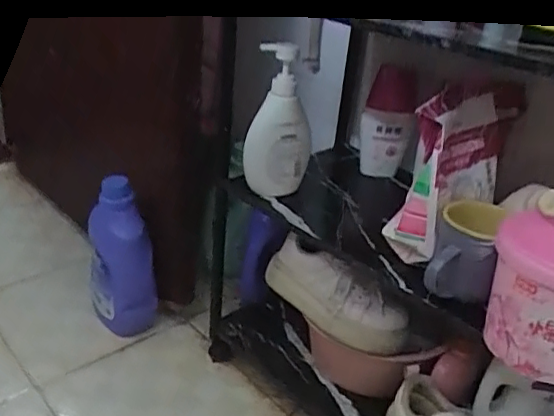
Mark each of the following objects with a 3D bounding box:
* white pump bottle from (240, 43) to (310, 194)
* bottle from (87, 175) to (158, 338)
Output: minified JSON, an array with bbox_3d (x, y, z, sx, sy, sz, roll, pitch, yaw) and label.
[{"bbox_3d":[0.001,-0.116,0.826,0.095,0.223,0.067,3,27,-2],"label":"white pump bottle"},{"bbox_3d":[-0.287,0.104,1.068,0.112,0.310,0.106,-5,30,-20],"label":"bottle"}]

